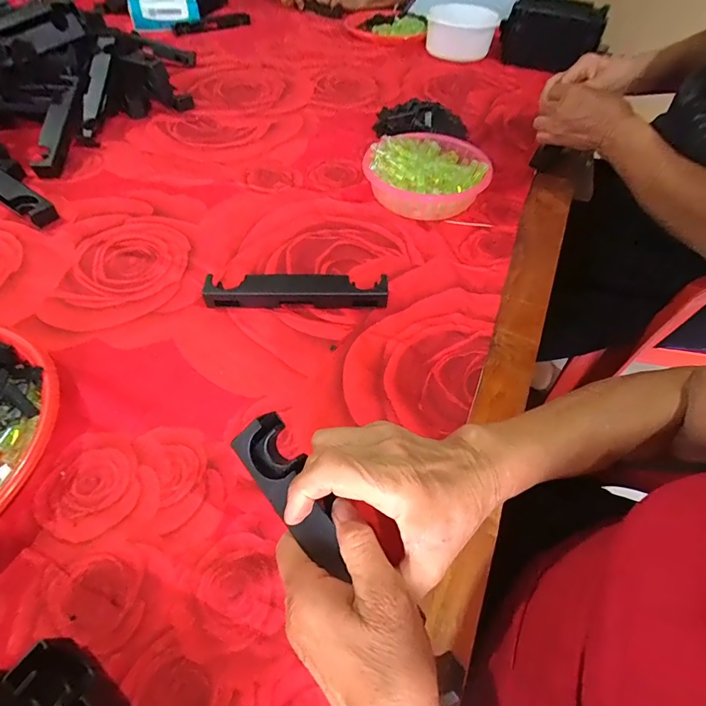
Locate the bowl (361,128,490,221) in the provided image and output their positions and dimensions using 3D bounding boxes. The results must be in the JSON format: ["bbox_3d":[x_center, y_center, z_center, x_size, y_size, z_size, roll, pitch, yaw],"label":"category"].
[{"bbox_3d":[0.099,-0.244,0.579,0.167,0.057,0.156,-17,55,-16],"label":"bowl"}]

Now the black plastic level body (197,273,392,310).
[{"bbox_3d":[-0.061,-0.067,0.454,0.193,0.026,0.029,1,52,-2],"label":"black plastic level body"}]

